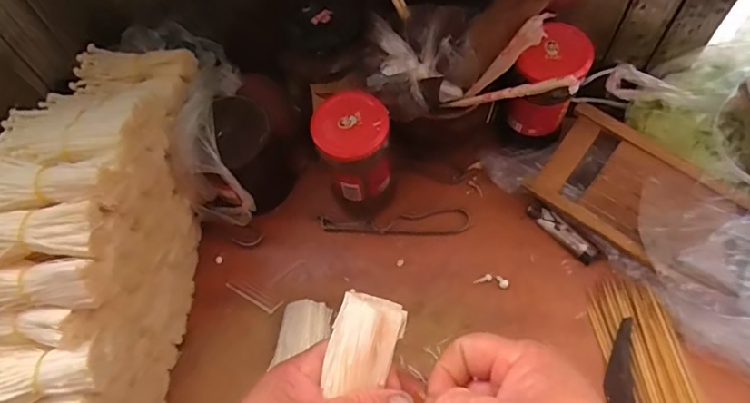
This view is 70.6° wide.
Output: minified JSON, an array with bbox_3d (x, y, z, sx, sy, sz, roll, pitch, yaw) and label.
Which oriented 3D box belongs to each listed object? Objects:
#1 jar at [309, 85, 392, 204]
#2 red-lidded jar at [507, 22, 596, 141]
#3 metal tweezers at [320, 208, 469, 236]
[{"bbox_3d":[-0.016,-0.035,0.494,0.061,0.141,0.059,-1,63,3],"label":"jar"},{"bbox_3d":[0.156,-0.103,0.485,0.054,0.104,0.058,29,69,17],"label":"red-lidded jar"},{"bbox_3d":[0.018,0.024,0.540,0.153,0.009,0.025,-2,63,2],"label":"metal tweezers"}]

